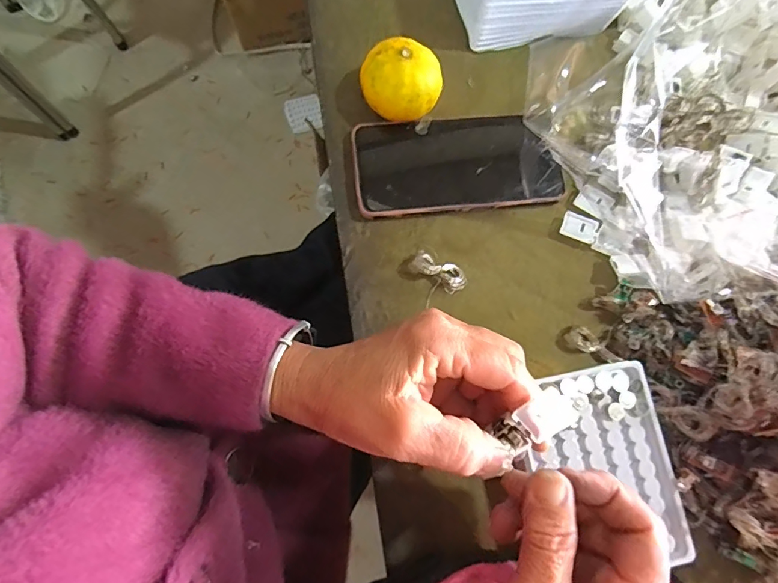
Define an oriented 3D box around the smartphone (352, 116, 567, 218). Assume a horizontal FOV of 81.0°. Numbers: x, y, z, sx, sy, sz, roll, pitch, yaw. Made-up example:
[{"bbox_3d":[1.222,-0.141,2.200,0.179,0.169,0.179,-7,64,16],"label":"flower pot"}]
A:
[{"bbox_3d":[0.055,-0.103,0.364,0.163,0.012,0.077,-5,79,-8],"label":"smartphone"}]

